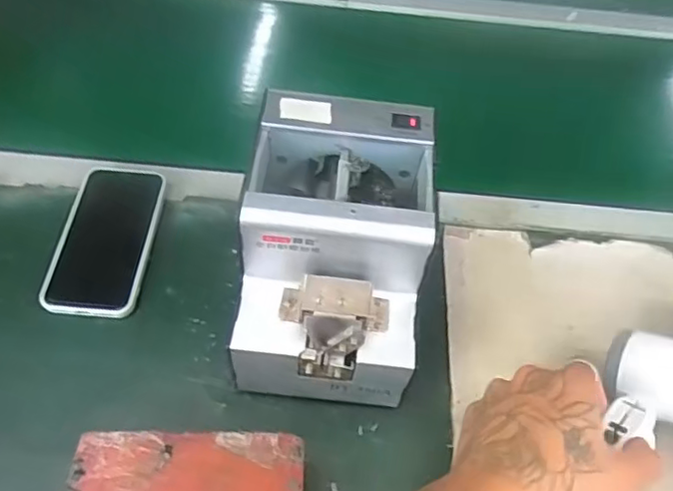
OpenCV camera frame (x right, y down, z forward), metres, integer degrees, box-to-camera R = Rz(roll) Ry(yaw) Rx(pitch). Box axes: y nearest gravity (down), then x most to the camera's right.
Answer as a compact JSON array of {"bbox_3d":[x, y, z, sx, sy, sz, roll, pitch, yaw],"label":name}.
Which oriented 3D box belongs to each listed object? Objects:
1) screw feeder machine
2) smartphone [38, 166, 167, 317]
[{"bbox_3d":[-0.003,0.008,0.432,0.124,0.146,0.174,6,54,0],"label":"screw feeder machine"},{"bbox_3d":[-0.197,-0.008,0.505,0.074,0.016,0.144,5,54,-1],"label":"smartphone"}]

